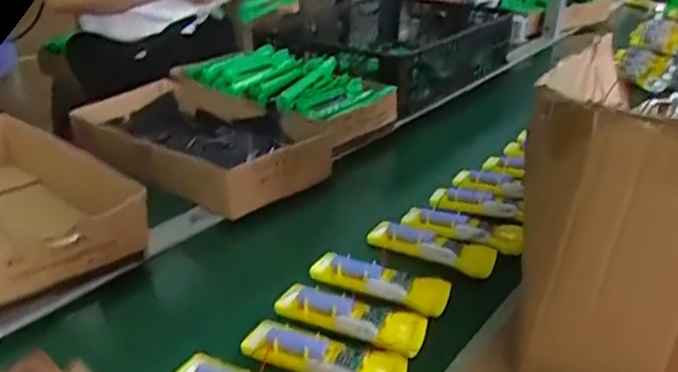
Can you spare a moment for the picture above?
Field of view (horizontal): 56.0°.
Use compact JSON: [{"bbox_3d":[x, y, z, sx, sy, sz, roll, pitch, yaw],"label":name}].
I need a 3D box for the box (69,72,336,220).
[{"bbox_3d":[-0.226,-0.073,0.978,0.403,0.087,0.232,21,33,33],"label":"box"}]

